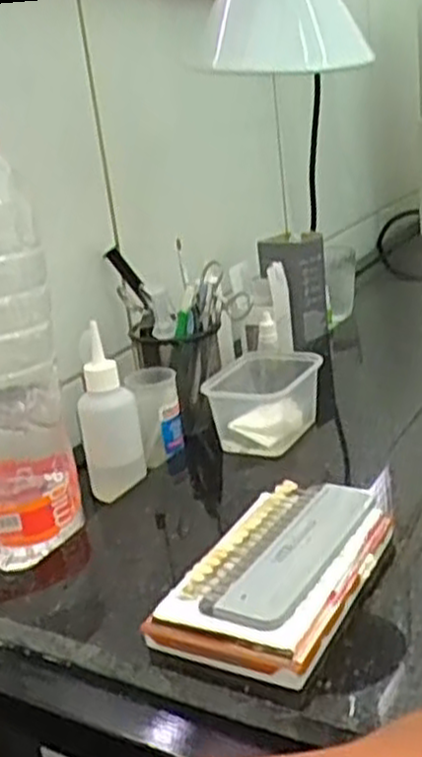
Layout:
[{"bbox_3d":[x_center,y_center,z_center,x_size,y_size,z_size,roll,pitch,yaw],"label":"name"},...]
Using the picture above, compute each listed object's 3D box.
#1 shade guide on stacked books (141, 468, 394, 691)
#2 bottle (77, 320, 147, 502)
[{"bbox_3d":[0.046,0.113,0.471,0.091,0.034,0.171,6,23,33],"label":"shade guide on stacked books"},{"bbox_3d":[-0.082,0.030,0.634,0.044,0.133,0.036,1,21,23],"label":"bottle"}]

